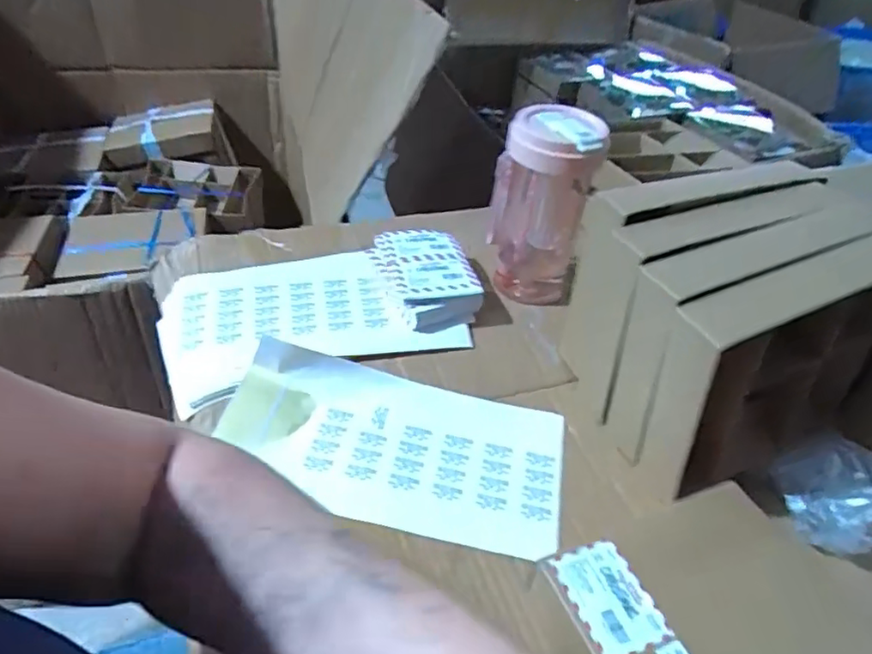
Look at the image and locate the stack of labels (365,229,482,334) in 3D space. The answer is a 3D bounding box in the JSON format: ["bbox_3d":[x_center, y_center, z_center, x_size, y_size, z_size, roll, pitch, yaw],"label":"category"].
[{"bbox_3d":[-0.011,-0.052,0.592,0.083,0.034,0.123,-11,43,-18],"label":"stack of labels"}]

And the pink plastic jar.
[{"bbox_3d":[0.099,-0.112,0.577,0.085,0.180,0.084,7,40,2],"label":"pink plastic jar"}]

